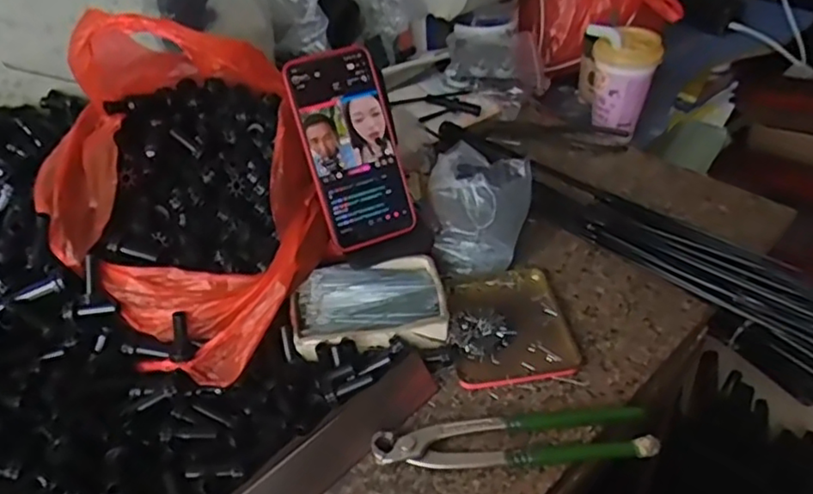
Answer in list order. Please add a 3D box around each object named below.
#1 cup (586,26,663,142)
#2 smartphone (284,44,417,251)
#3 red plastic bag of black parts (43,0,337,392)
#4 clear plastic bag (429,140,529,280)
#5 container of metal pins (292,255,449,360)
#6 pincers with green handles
[{"bbox_3d":[0.272,-0.219,0.793,0.079,0.133,0.081,-2,41,2],"label":"cup"},{"bbox_3d":[-0.045,-0.084,0.533,0.079,0.163,0.012,-19,10,-17],"label":"smartphone"},{"bbox_3d":[-0.184,-0.053,0.512,0.203,0.202,0.262,-26,46,-23],"label":"red plastic bag of black parts"},{"bbox_3d":[0.071,-0.040,0.602,0.099,0.078,0.114,1,42,5],"label":"clear plastic bag"},{"bbox_3d":[-0.032,0.050,0.535,0.124,0.026,0.087,-8,42,-5],"label":"container of metal pins"},{"bbox_3d":[0.076,0.138,0.452,0.196,0.015,0.040,-2,41,1],"label":"pincers with green handles"}]

